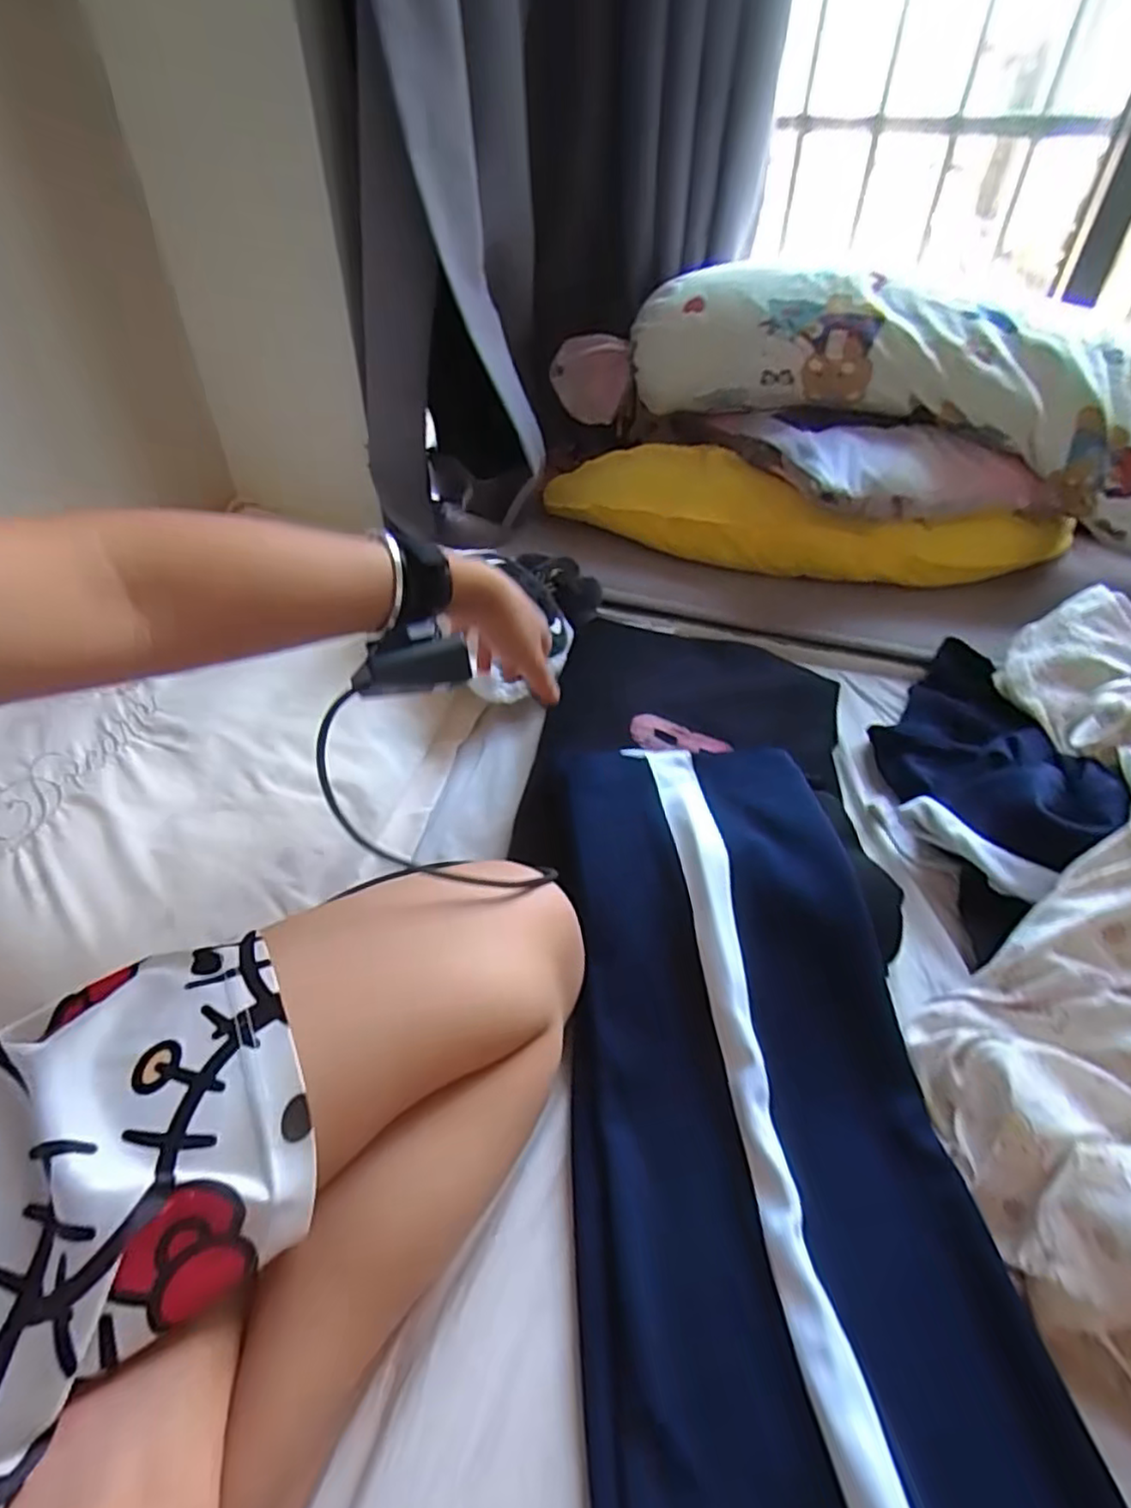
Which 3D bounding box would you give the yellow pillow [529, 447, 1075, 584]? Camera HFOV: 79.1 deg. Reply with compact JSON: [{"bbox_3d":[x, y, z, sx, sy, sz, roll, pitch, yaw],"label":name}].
[{"bbox_3d":[0.294,-0.308,0.880,0.661,0.112,0.156,11,43,12],"label":"yellow pillow"}]

